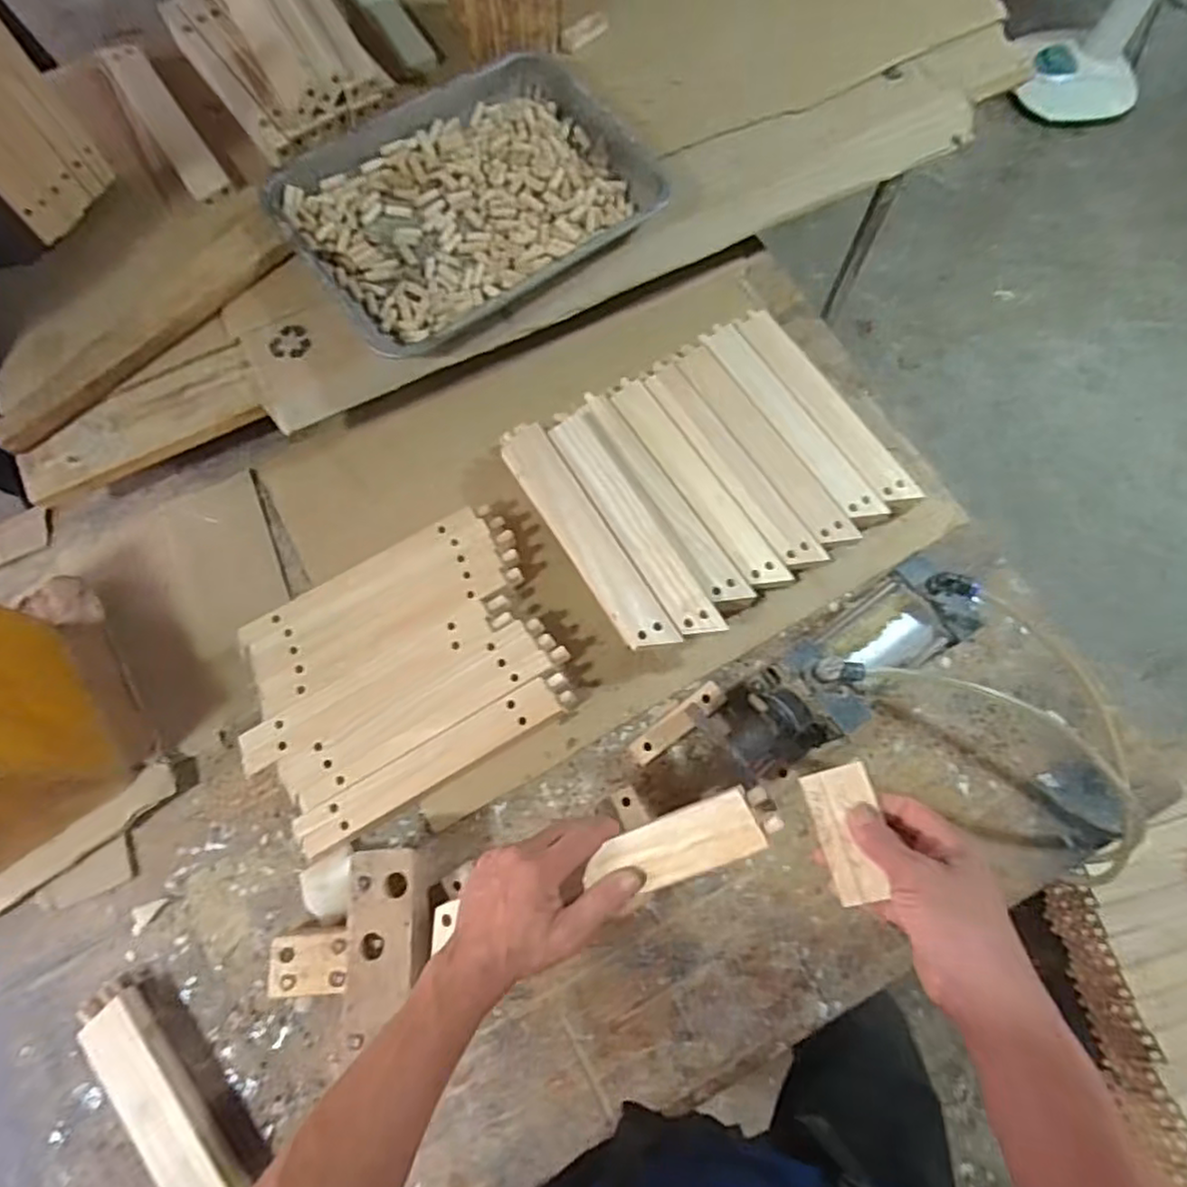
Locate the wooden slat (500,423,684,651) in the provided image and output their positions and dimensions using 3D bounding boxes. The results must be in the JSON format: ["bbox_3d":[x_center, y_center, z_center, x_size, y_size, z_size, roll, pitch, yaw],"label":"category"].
[{"bbox_3d":[-0.011,-0.063,0.742,0.055,0.020,0.290,-39,72,18],"label":"wooden slat"}]

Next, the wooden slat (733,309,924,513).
[{"bbox_3d":[0.267,-0.217,0.806,0.044,0.014,0.290,-31,76,-12],"label":"wooden slat"}]

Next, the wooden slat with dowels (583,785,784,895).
[{"bbox_3d":[0.061,0.180,0.502,0.145,0.015,0.044,-25,72,17],"label":"wooden slat with dowels"}]

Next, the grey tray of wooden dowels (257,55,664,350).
[{"bbox_3d":[-0.146,-0.452,0.809,0.388,0.045,0.304,-36,75,-11],"label":"grey tray of wooden dowels"}]

